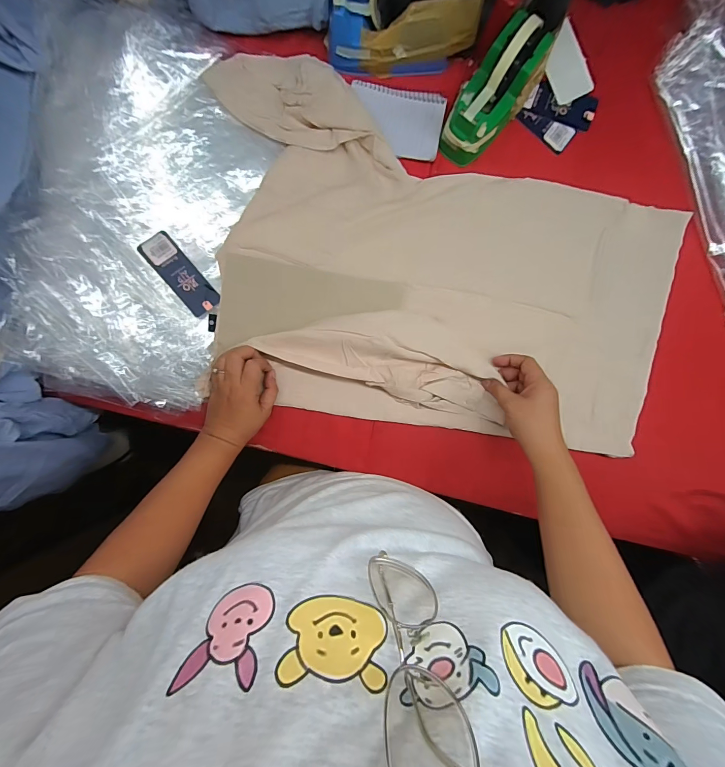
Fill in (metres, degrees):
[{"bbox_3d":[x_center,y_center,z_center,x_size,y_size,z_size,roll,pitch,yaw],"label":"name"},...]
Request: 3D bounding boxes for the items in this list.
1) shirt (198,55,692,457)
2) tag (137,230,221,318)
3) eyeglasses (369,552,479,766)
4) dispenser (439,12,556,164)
[{"bbox_3d":[0.115,-0.156,0.507,0.661,0.063,0.437,8,99,-2],"label":"shirt"},{"bbox_3d":[-0.256,-0.154,0.485,0.046,0.008,0.121,-41,98,-9],"label":"tag"},{"bbox_3d":[0.034,0.155,0.187,0.051,0.127,0.054,-9,94,-2],"label":"eyeglasses"},{"bbox_3d":[0.171,-0.374,0.438,0.074,0.097,0.153,37,97,-6],"label":"dispenser"}]

